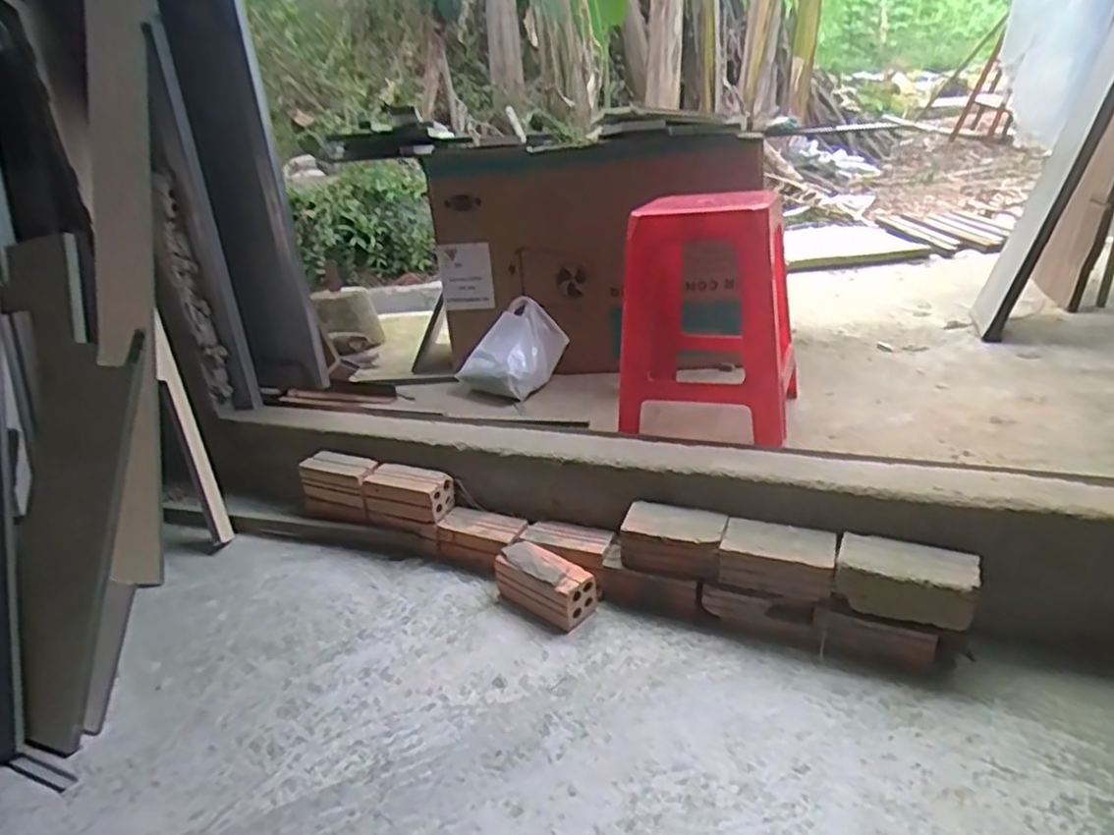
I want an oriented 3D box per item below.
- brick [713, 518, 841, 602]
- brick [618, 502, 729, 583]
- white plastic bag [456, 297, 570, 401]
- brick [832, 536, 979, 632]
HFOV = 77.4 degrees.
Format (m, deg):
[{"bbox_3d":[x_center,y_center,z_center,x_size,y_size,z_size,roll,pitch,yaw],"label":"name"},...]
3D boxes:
[{"bbox_3d":[0.355,0.228,1.120,0.170,0.071,0.089,6,26,24],"label":"brick"},{"bbox_3d":[0.199,0.211,1.192,0.172,0.075,0.091,7,27,26],"label":"brick"},{"bbox_3d":[-0.110,-0.175,1.791,0.203,0.190,0.223,14,30,38],"label":"white plastic bag"},{"bbox_3d":[0.522,0.244,1.044,0.185,0.072,0.093,8,27,28],"label":"brick"}]

